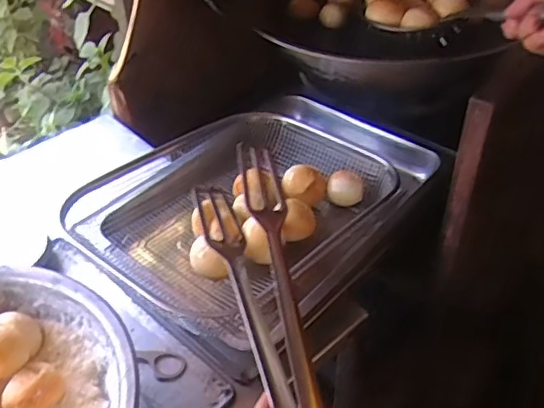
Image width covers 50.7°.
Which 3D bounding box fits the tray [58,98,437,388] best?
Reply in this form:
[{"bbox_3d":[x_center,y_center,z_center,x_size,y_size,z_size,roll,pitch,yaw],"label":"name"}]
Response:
[{"bbox_3d":[-0.009,-0.010,0.734,0.427,0.065,0.329,-31,50,-28],"label":"tray"}]

